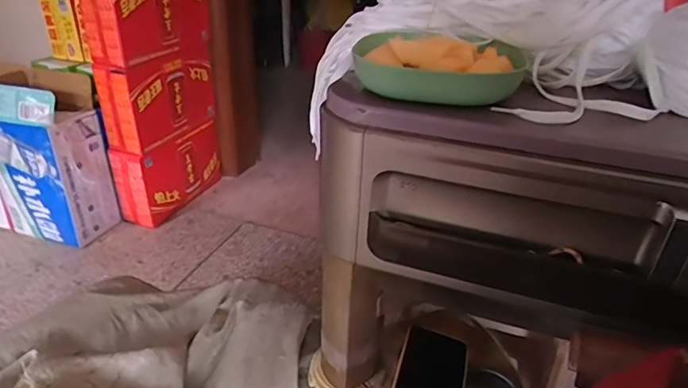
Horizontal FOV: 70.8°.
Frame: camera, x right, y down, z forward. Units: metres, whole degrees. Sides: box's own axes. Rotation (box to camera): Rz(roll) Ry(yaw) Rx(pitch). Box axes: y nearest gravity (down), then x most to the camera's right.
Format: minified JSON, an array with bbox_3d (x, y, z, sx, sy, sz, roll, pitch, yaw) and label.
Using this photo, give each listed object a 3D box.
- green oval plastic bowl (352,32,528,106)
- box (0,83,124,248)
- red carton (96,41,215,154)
[{"bbox_3d":[0.079,-0.110,0.412,0.135,0.033,0.138,8,29,8],"label":"green oval plastic bowl"},{"bbox_3d":[-0.911,-0.098,1.511,0.282,0.478,0.190,11,30,14],"label":"box"},{"bbox_3d":[-0.613,-0.337,1.627,0.119,0.273,0.406,12,30,16],"label":"red carton"}]

